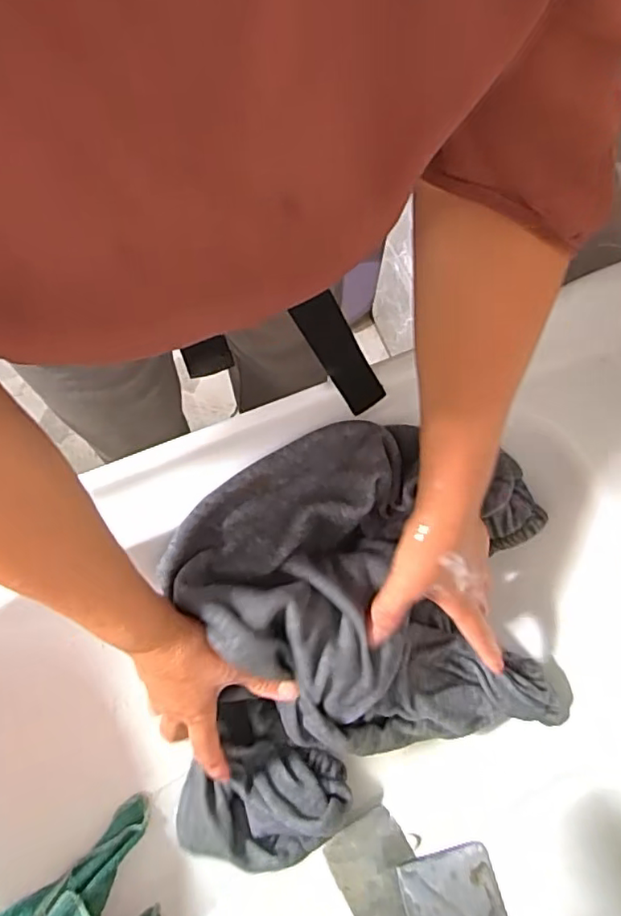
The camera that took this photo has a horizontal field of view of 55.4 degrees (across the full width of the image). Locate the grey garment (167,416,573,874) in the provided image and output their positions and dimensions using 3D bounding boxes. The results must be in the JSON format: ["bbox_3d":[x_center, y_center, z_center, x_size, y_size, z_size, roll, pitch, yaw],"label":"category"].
[{"bbox_3d":[0.044,0.145,0.477,0.307,0.140,0.321,-3,74,-1],"label":"grey garment"}]

